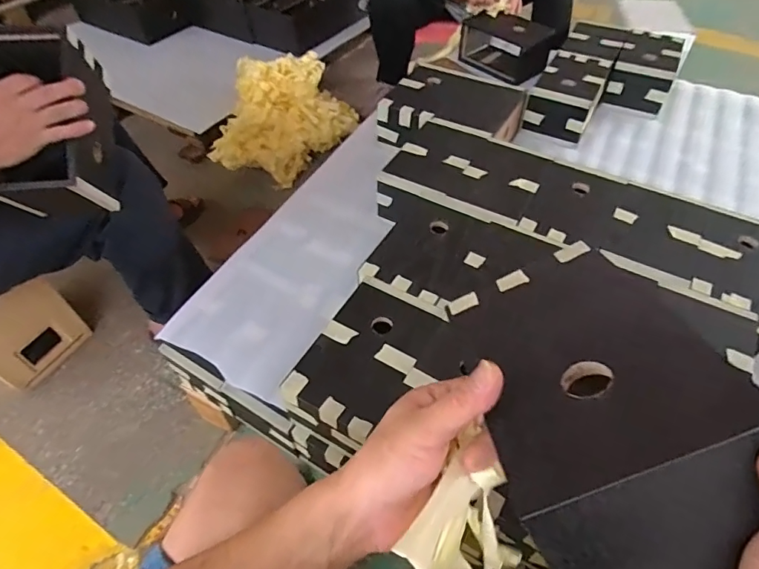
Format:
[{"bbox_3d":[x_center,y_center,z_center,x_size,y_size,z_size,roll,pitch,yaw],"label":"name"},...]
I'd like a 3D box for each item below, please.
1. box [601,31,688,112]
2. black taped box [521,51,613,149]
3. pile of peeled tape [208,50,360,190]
[{"bbox_3d":[0.692,-0.562,1.244,0.143,0.126,0.229,21,54,19],"label":"box"},{"bbox_3d":[0.461,-0.455,1.168,0.145,0.117,0.243,20,53,18],"label":"black taped box"},{"bbox_3d":[-0.278,-0.473,1.386,0.414,0.289,0.176,-36,57,-25],"label":"pile of peeled tape"}]

